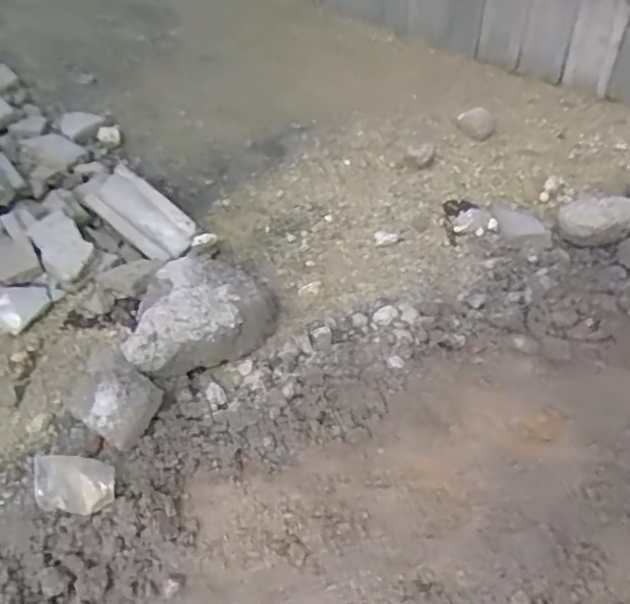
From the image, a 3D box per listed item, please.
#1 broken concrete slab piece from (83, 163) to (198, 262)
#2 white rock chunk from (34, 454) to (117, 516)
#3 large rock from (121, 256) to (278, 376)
[{"bbox_3d":[-0.300,-0.153,1.050,0.218,0.033,0.096,36,85,14],"label":"broken concrete slab piece"},{"bbox_3d":[-0.286,0.213,0.721,0.087,0.038,0.062,-3,50,1],"label":"white rock chunk"},{"bbox_3d":[-0.175,0.010,0.888,0.217,0.098,0.172,-21,52,-14],"label":"large rock"}]

